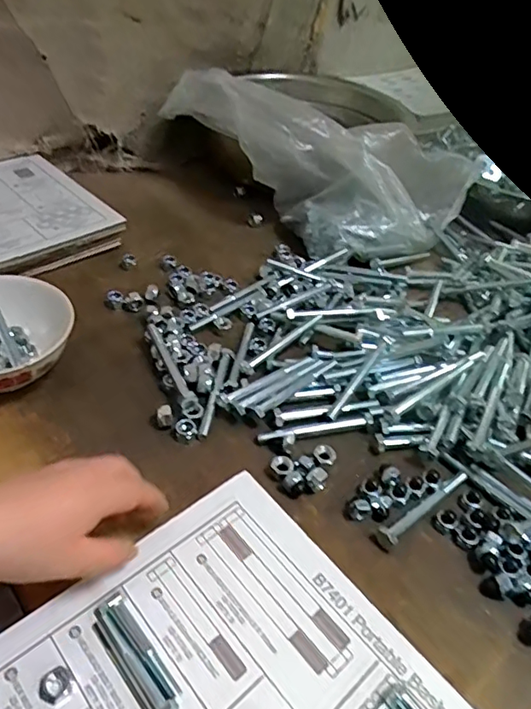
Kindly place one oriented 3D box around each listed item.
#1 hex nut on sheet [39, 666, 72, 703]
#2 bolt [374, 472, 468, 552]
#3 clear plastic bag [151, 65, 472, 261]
[{"bbox_3d":[-0.120,0.188,0.307,0.016,0.005,0.017,-7,44,-15],"label":"hex nut on sheet"},{"bbox_3d":[0.127,0.117,0.426,0.105,0.013,0.015,-26,52,-31],"label":"bolt"},{"bbox_3d":[0.078,-0.290,0.749,0.272,0.136,0.369,-29,53,-33],"label":"clear plastic bag"}]

